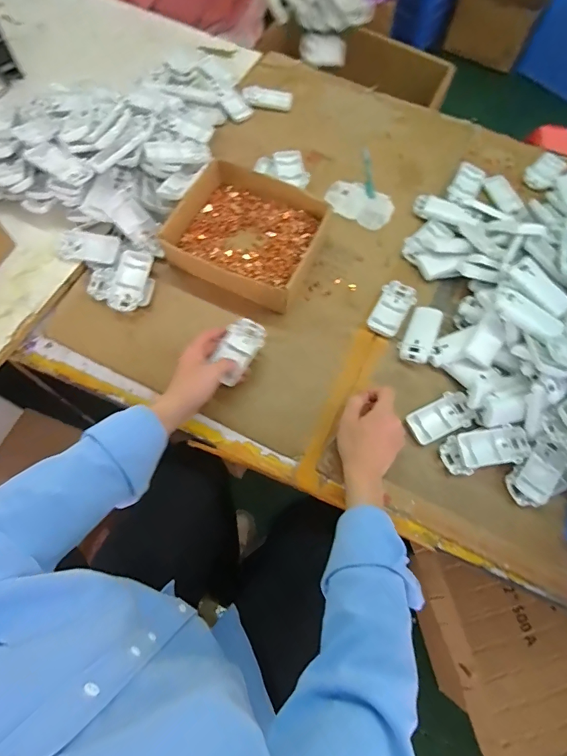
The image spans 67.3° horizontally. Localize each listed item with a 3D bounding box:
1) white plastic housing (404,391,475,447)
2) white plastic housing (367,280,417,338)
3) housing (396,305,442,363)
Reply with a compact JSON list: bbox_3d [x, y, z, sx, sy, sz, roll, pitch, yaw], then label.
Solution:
[{"bbox_3d":[0.217,0.055,0.584,0.091,0.014,0.051,-27,72,-12],"label":"white plastic housing"},{"bbox_3d":[0.164,-0.105,0.642,0.048,0.014,0.095,28,70,9],"label":"white plastic housing"},{"bbox_3d":[0.200,-0.064,0.623,0.042,0.023,0.089,22,69,6],"label":"housing"}]

